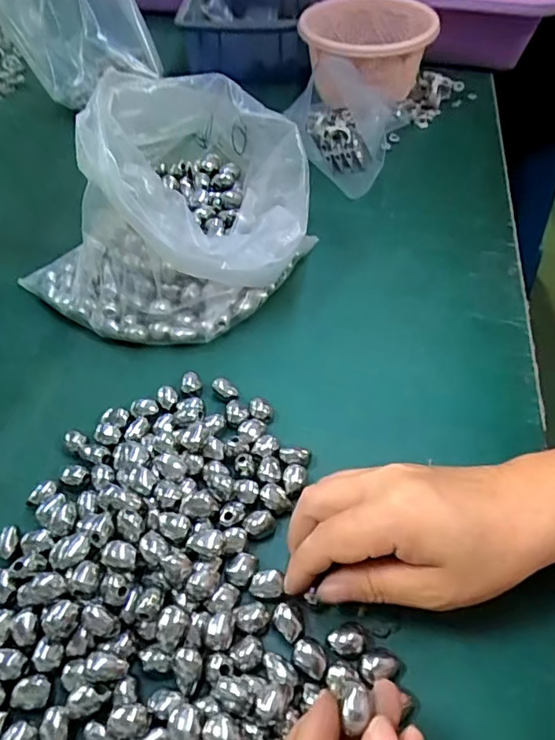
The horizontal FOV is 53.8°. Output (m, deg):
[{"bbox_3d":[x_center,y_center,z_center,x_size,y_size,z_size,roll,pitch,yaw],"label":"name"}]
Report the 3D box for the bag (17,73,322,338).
[{"bbox_3d":[-0.080,-0.127,0.422,0.205,0.139,0.163,-35,58,-25],"label":"bag"}]

